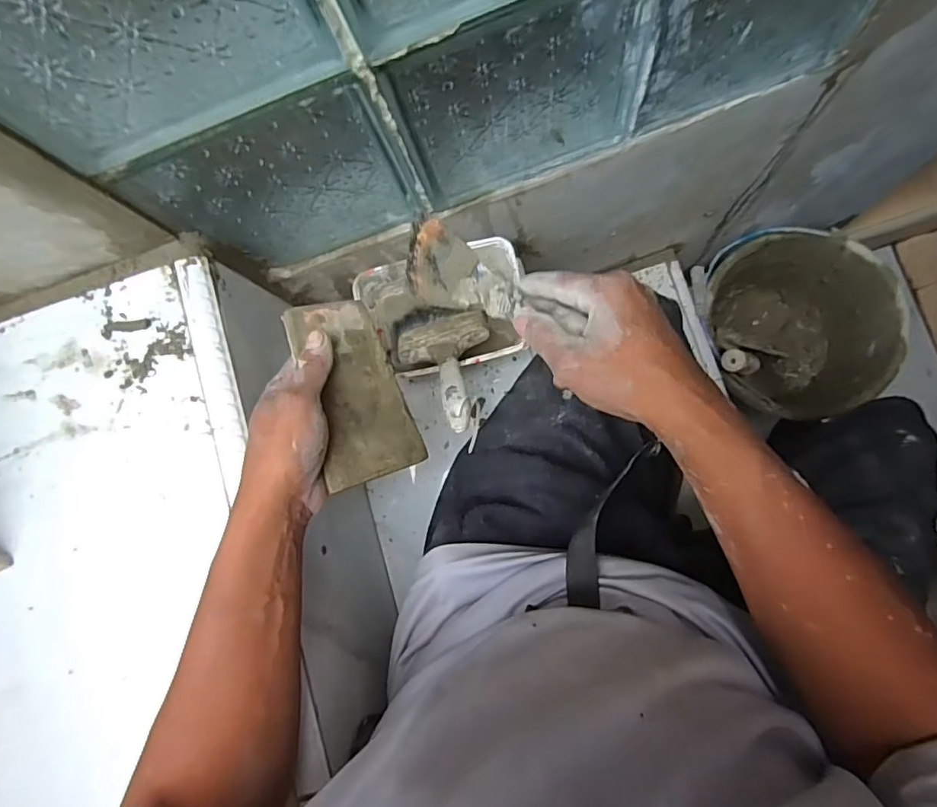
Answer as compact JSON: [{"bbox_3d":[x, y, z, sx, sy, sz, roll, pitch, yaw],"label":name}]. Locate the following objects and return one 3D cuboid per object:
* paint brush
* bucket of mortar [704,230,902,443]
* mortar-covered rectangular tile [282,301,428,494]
[{"bbox_3d":[-0.020,-0.044,0.518,0.096,0.023,0.200,-23,39,5],"label":"paint brush"},{"bbox_3d":[0.526,-0.121,0.880,0.270,0.247,0.291,-1,85,8],"label":"bucket of mortar"},{"bbox_3d":[-0.086,-0.011,0.395,0.076,0.006,0.138,-16,84,-36],"label":"mortar-covered rectangular tile"}]

